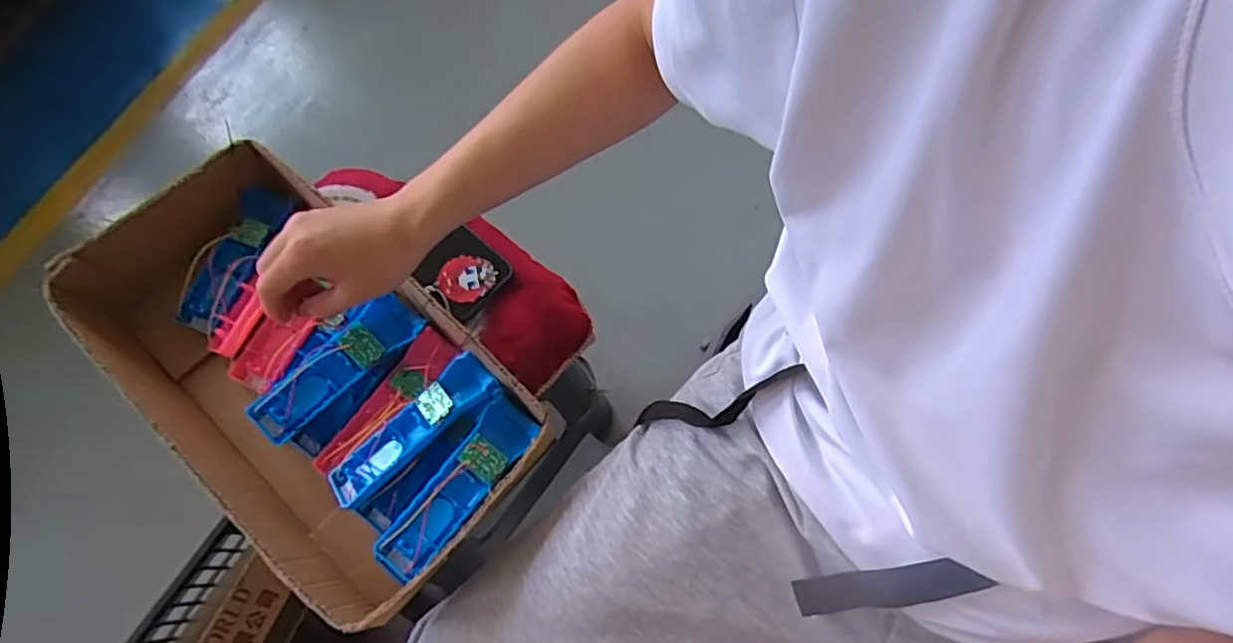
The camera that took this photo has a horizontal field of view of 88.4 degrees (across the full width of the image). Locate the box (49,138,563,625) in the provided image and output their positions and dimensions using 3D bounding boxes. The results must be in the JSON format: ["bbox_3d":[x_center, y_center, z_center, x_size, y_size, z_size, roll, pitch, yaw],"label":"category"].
[{"bbox_3d":[-0.281,0.042,0.576,0.434,0.092,0.222,41,74,14],"label":"box"}]

